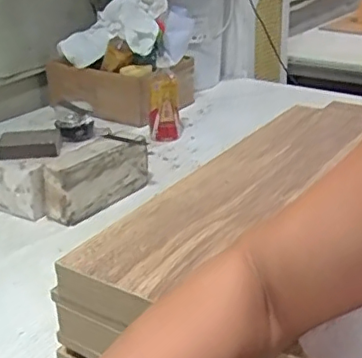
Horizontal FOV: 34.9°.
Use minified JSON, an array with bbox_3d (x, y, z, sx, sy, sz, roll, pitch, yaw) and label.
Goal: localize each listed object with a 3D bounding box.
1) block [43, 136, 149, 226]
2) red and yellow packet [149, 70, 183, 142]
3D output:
[{"bbox_3d":[-0.150,-0.005,1.020,0.072,0.104,0.213,16,28,32],"label":"block"},{"bbox_3d":[-0.035,-0.161,1.303,0.072,0.153,0.047,-1,24,-2],"label":"red and yellow packet"}]

